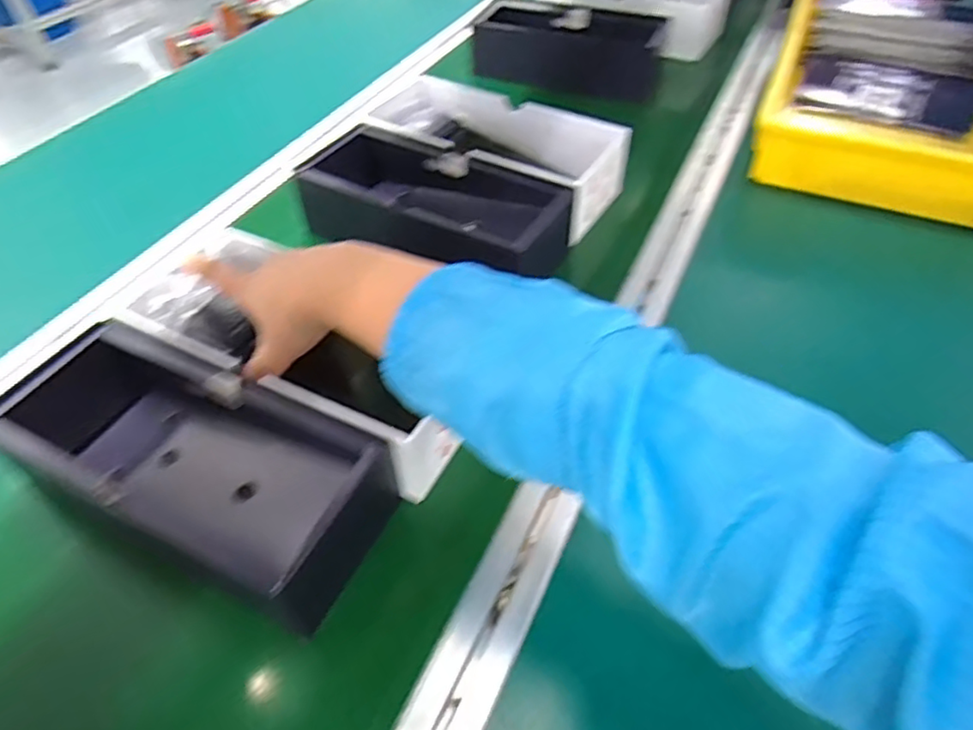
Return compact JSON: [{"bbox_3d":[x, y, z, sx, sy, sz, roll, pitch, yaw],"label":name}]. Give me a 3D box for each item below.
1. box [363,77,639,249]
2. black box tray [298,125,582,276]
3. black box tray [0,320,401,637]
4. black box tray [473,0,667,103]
[{"bbox_3d":[0.000,-0.230,0.680,0.272,0.070,0.132,21,53,20],"label":"box"},{"bbox_3d":[-0.048,-0.146,0.623,0.250,0.081,0.126,22,54,20],"label":"black box tray"},{"bbox_3d":[-0.197,0.062,0.427,0.251,0.069,0.102,18,53,18],"label":"black box tray"},{"bbox_3d":[0.120,-0.454,0.891,0.253,0.074,0.127,10,50,12],"label":"black box tray"}]

